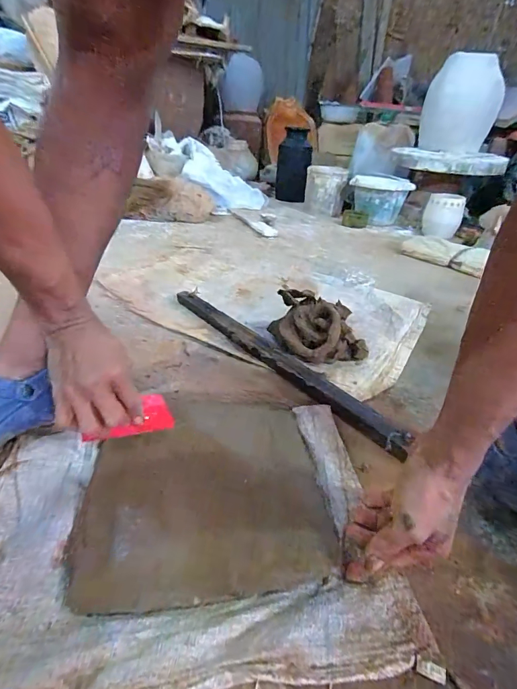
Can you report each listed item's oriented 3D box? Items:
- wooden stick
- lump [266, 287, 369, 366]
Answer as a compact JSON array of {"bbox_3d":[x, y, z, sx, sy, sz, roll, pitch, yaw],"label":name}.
[{"bbox_3d":[0.016,0.013,0.655,0.045,0.026,0.546,-23,41,-36],"label":"wooden stick"},{"bbox_3d":[0.107,-0.035,0.676,0.142,0.094,0.158,-8,34,-18],"label":"lump"}]

